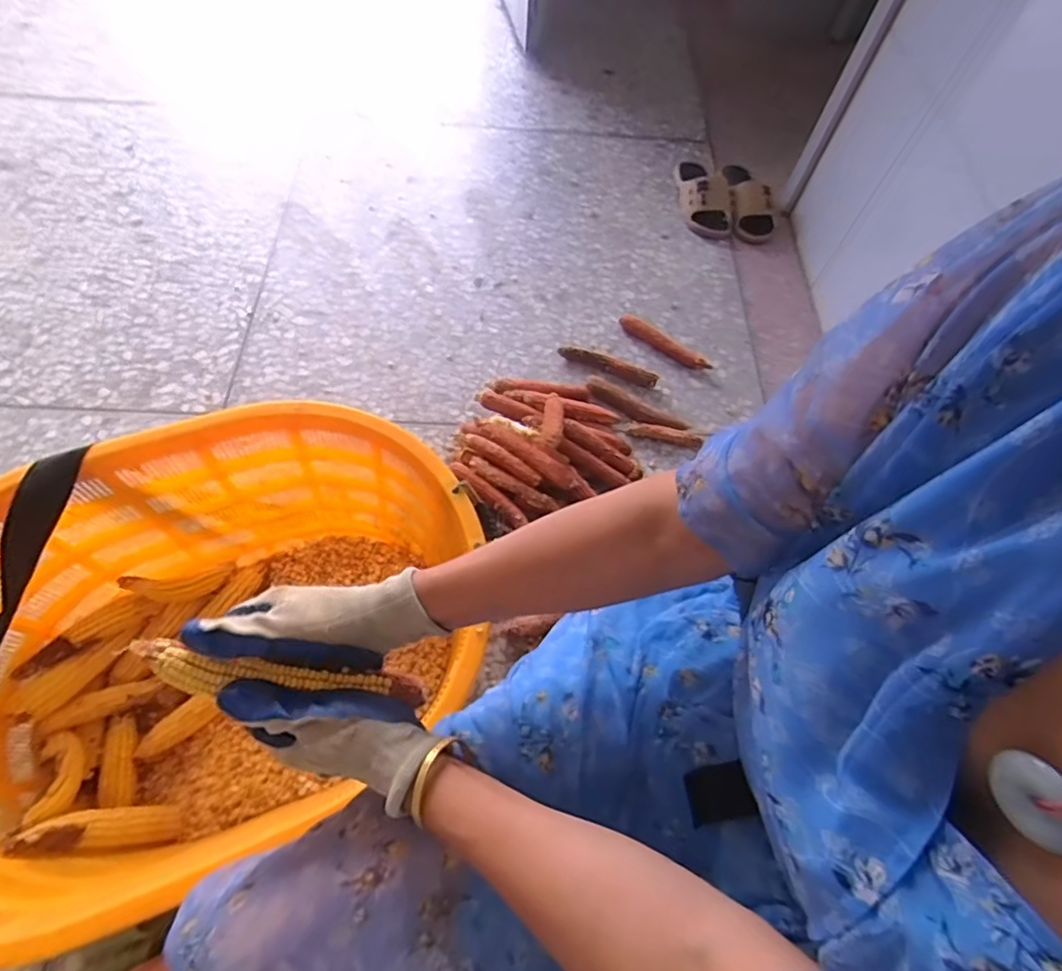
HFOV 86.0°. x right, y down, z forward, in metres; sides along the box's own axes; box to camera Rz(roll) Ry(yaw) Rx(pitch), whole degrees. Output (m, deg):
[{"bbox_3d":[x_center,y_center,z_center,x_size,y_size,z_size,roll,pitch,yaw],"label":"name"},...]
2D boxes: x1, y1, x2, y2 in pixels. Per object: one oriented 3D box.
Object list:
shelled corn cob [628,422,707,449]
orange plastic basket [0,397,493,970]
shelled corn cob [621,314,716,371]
[{"bbox_3d":[0.259,-0.101,1.094,0.148,0.019,0.025,9,61,1],"label":"shelled corn cob"},{"bbox_3d":[-0.373,0.207,0.700,0.629,0.304,0.464,-17,65,-12],"label":"orange plastic basket"},{"bbox_3d":[0.283,-0.303,1.212,0.210,0.025,0.042,35,65,14],"label":"shelled corn cob"}]

